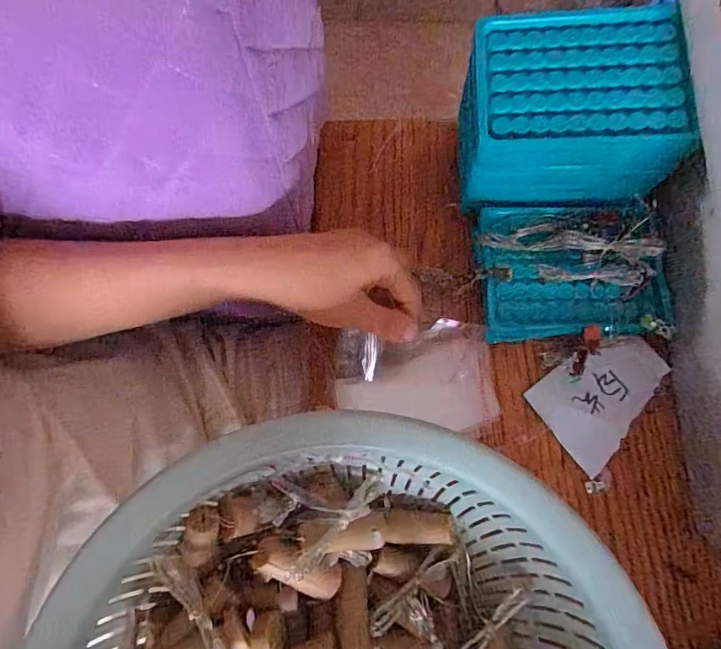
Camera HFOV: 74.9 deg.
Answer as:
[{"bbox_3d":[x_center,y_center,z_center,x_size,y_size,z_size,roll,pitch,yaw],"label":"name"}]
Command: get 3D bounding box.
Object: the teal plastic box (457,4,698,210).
[{"bbox_3d":[0.134,-0.142,0.319,0.130,0.075,0.094,6,77,3],"label":"teal plastic box"}]

